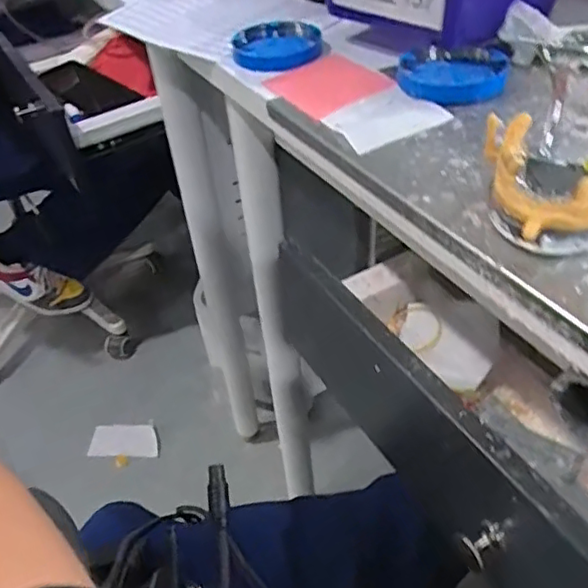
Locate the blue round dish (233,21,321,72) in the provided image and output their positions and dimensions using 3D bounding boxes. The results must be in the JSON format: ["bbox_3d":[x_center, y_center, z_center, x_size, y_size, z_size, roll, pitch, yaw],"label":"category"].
[{"bbox_3d":[-0.014,-0.216,0.536,0.076,0.026,0.066,-5,43,0],"label":"blue round dish"}]

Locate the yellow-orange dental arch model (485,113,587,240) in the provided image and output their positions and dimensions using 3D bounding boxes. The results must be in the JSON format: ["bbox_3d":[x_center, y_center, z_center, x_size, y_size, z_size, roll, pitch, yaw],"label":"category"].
[{"bbox_3d":[0.146,-0.068,0.321,0.085,0.033,0.075,-13,43,-9],"label":"yellow-orange dental arch model"}]

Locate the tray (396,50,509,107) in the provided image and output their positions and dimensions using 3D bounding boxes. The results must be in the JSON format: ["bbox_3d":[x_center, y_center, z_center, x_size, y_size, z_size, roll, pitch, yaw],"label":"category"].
[{"bbox_3d":[0.118,-0.158,0.450,0.072,0.020,0.060,-9,43,-5],"label":"tray"}]

